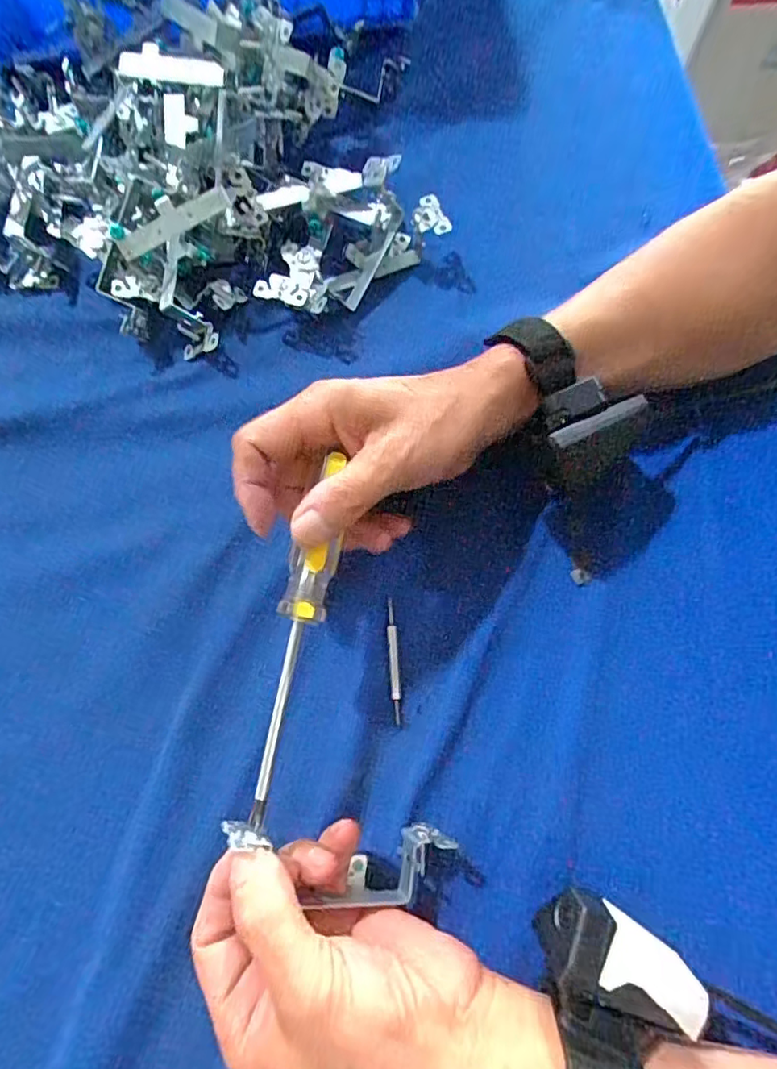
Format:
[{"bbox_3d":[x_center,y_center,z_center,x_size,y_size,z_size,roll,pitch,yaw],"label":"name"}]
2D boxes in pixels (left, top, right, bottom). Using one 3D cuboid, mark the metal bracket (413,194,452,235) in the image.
[{"bbox_3d":[0.027,-0.204,0.370,0.017,0.012,0.029,-20,75,-5],"label":"metal bracket"}]

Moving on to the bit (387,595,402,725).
[{"bbox_3d":[0.003,0.071,0.322,0.006,0.007,0.067,-4,74,-1],"label":"bit"}]

